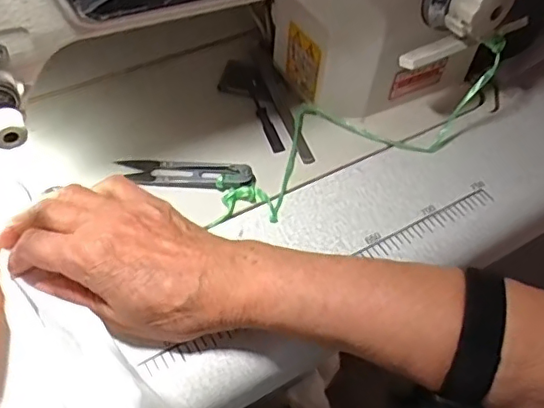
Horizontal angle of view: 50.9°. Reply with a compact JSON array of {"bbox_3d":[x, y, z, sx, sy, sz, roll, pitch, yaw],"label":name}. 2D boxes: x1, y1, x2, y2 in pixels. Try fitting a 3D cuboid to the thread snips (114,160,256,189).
[{"bbox_3d":[-0.063,-0.022,0.412,0.097,0.010,0.023,6,51,0],"label":"thread snips"}]

